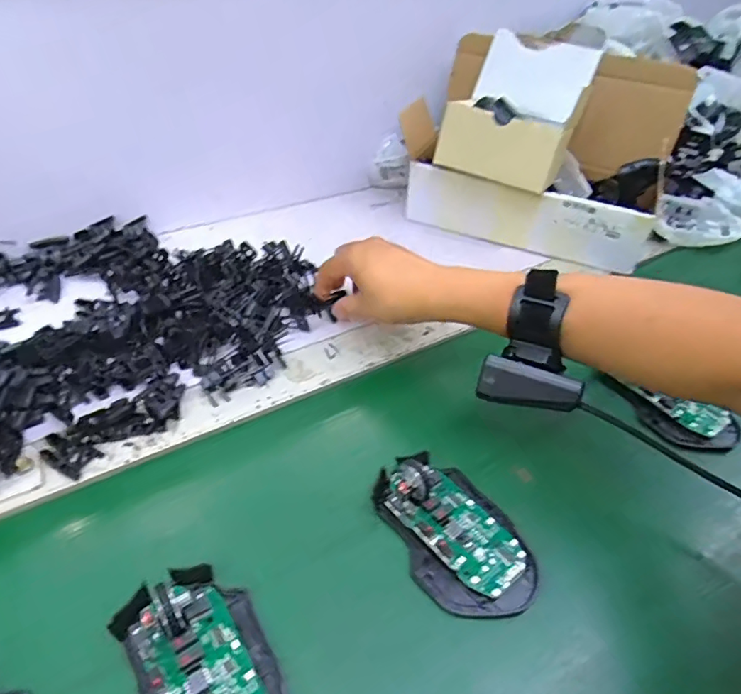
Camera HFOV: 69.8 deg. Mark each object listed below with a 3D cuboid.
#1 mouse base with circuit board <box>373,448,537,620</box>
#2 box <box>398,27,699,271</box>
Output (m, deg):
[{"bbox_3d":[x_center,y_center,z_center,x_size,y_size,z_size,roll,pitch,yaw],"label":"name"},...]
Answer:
[{"bbox_3d":[0.056,0.112,0.331,0.070,0.033,0.105,-17,50,-23],"label":"mouse base with circuit board"},{"bbox_3d":[0.190,-0.227,0.607,0.282,0.167,0.172,23,47,15],"label":"box"}]

